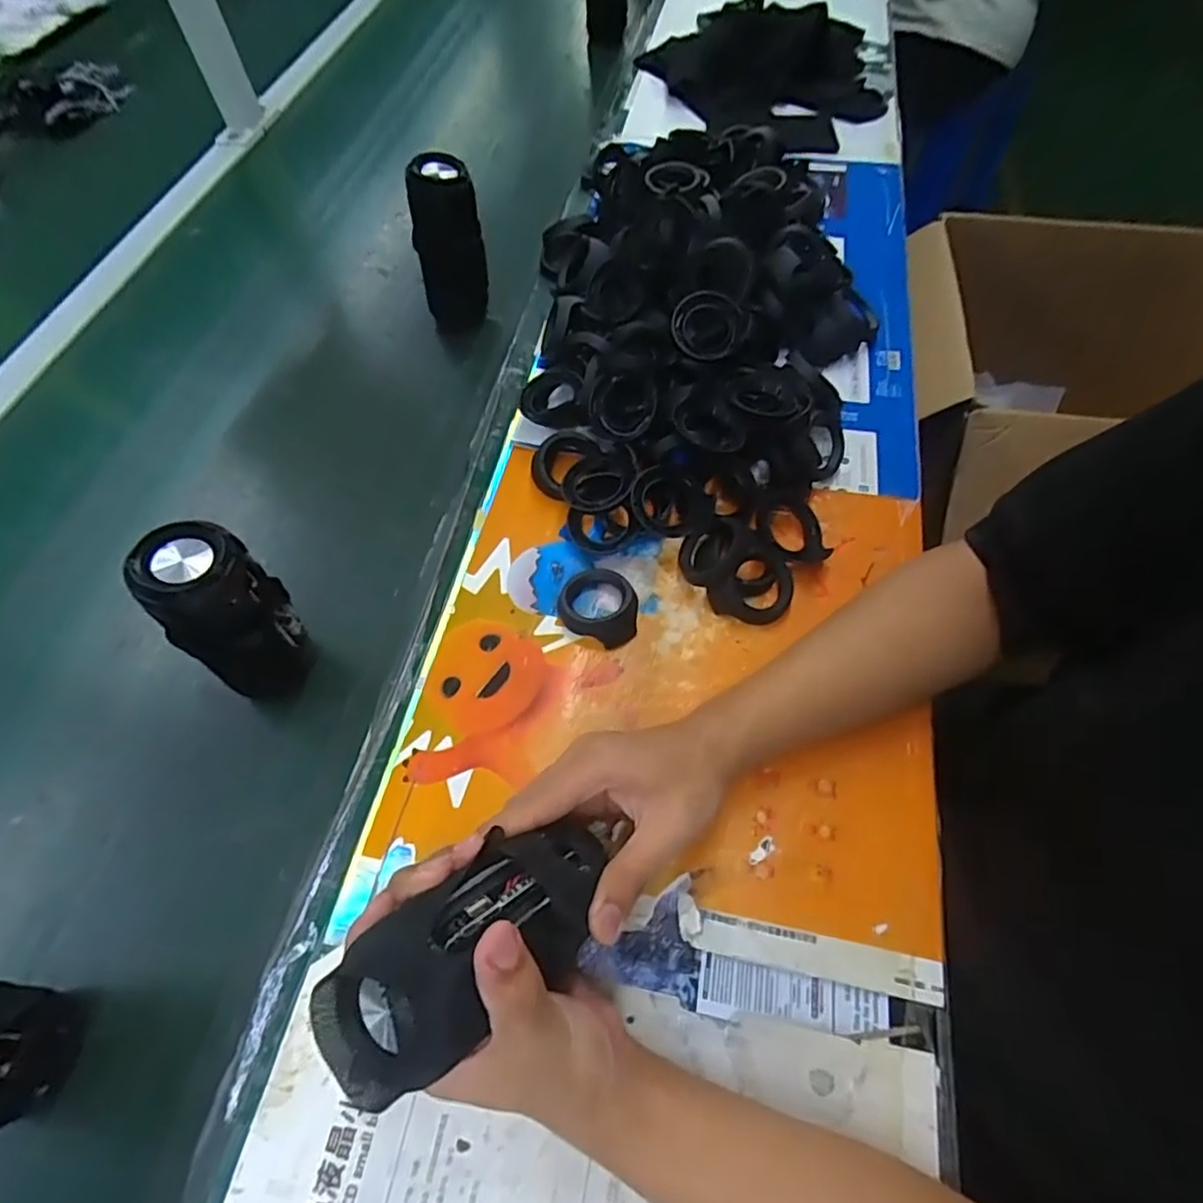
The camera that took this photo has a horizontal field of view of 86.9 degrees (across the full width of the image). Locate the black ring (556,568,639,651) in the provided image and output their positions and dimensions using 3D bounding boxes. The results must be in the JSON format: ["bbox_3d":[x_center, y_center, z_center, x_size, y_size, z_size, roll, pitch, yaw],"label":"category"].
[{"bbox_3d":[-0.002,0.002,0.496,0.065,0.023,0.056,22,63,12],"label":"black ring"}]

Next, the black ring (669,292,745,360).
[{"bbox_3d":[0.094,-0.243,0.560,0.063,0.013,0.063,0,83,2],"label":"black ring"}]

